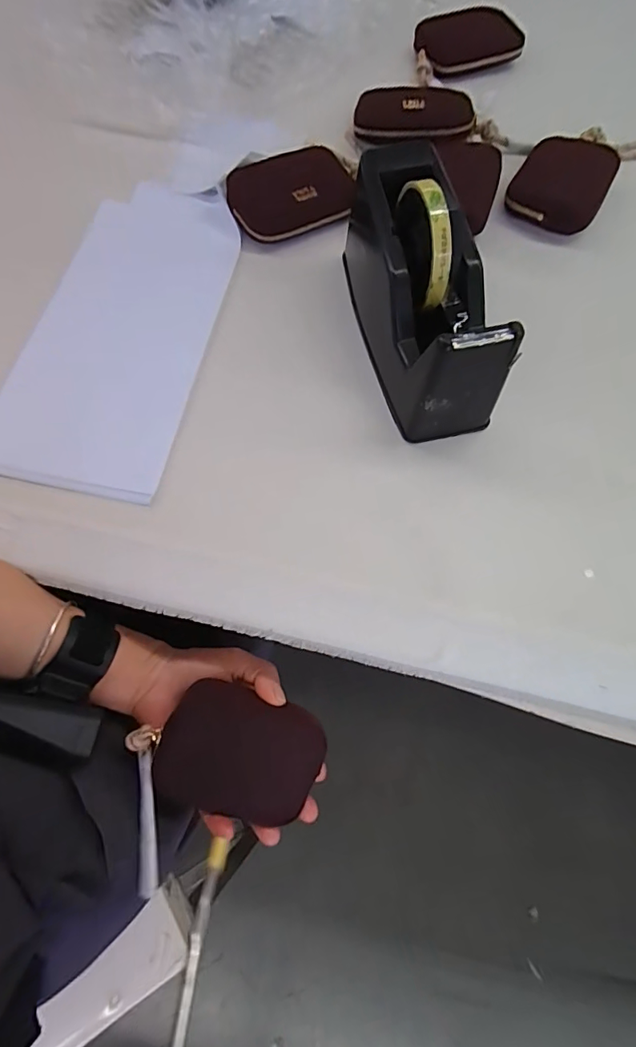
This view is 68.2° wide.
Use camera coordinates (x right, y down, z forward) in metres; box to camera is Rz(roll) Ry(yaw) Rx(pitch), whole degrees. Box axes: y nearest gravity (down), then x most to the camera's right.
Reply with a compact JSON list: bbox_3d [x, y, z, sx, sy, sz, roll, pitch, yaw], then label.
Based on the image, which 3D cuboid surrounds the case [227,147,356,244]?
[{"bbox_3d":[-0.026,-0.311,0.446,0.111,0.034,0.085,-14,70,-7],"label":"case"}]

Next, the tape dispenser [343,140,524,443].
[{"bbox_3d":[0.074,-0.174,0.354,0.075,0.103,0.204,-10,68,-6],"label":"tape dispenser"}]

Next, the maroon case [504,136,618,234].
[{"bbox_3d":[0.229,-0.320,0.442,0.080,0.018,0.114,30,71,9],"label":"maroon case"}]

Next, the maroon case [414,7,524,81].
[{"bbox_3d":[0.170,-0.554,0.537,0.112,0.026,0.099,-22,71,-10],"label":"maroon case"}]

